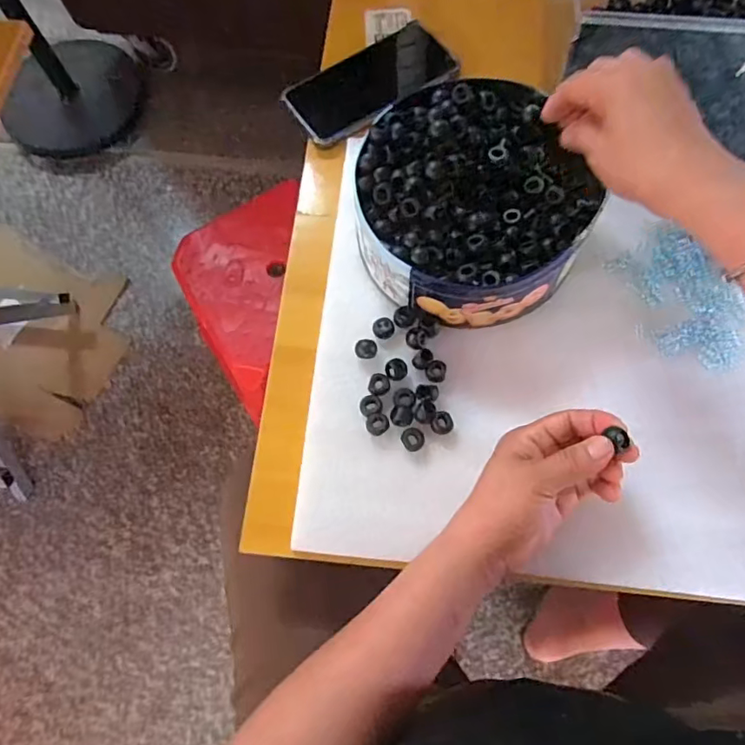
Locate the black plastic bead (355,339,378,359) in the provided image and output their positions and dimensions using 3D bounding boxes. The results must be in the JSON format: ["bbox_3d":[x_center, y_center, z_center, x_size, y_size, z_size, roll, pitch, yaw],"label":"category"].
[{"bbox_3d":[-0.005,-0.018,0.428,0.017,0.011,0.016,0,71,1],"label":"black plastic bead"}]

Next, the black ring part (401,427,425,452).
[{"bbox_3d":[0.031,0.051,0.407,0.017,0.011,0.017,0,71,1],"label":"black ring part"}]

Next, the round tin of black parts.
[{"bbox_3d":[0.083,-0.139,0.432,0.176,0.078,0.192,0,71,1],"label":"round tin of black parts"}]

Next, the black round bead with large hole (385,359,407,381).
[{"bbox_3d":[0.019,-0.002,0.420,0.017,0.010,0.017,0,71,1],"label":"black round bead with large hole"}]

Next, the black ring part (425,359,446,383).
[{"bbox_3d":[0.050,-0.001,0.421,0.016,0.010,0.017,0,71,1],"label":"black ring part"}]

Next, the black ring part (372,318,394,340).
[{"bbox_3d":[0.009,-0.036,0.435,0.017,0.008,0.018,0,71,1],"label":"black ring part"}]

